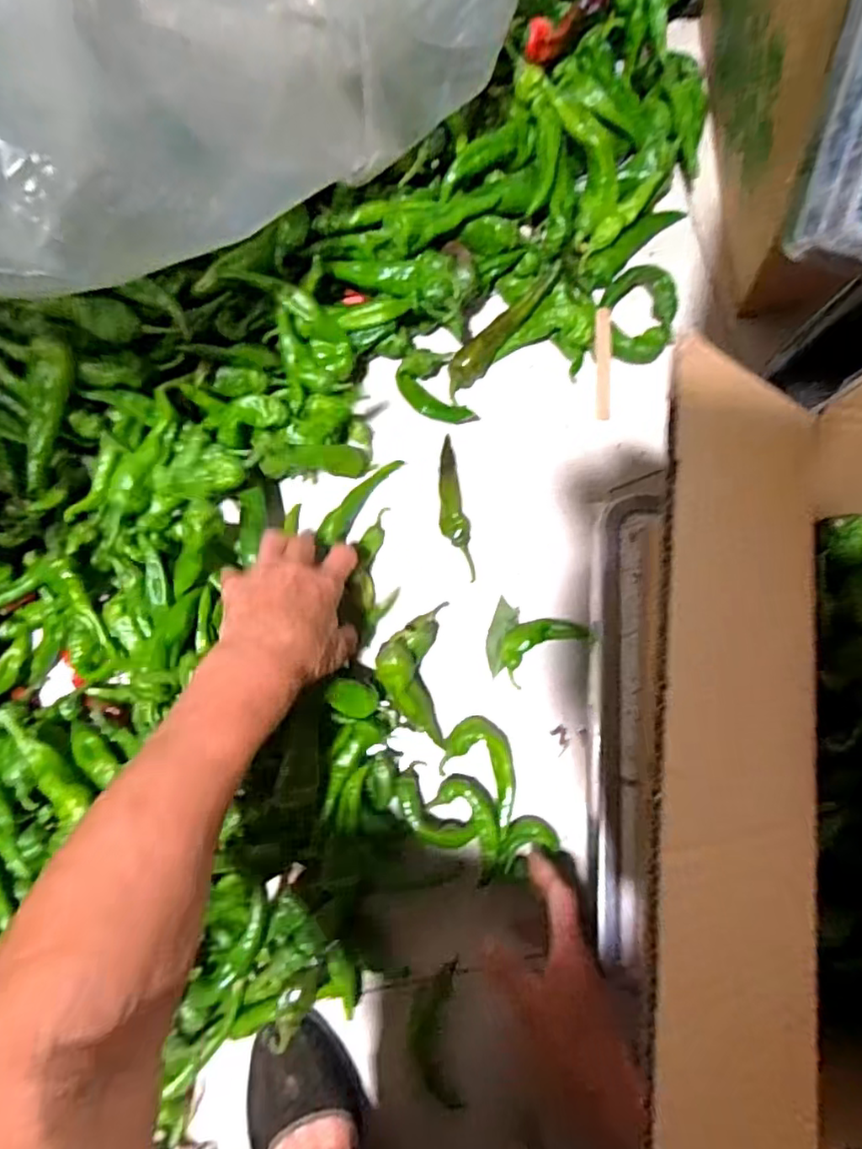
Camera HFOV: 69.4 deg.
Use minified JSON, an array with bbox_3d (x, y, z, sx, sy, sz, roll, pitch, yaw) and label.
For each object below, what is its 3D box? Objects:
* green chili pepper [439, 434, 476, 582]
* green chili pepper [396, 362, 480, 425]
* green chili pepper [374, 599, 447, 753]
[{"bbox_3d":[0.020,-0.058,0.536,0.025,0.019,0.124,-4,84,1],"label":"green chili pepper"},{"bbox_3d":[0.002,-0.149,0.539,0.078,0.019,0.022,28,86,-9],"label":"green chili pepper"},{"bbox_3d":[-0.015,0.081,0.504,0.051,0.057,0.112,2,84,2],"label":"green chili pepper"}]

